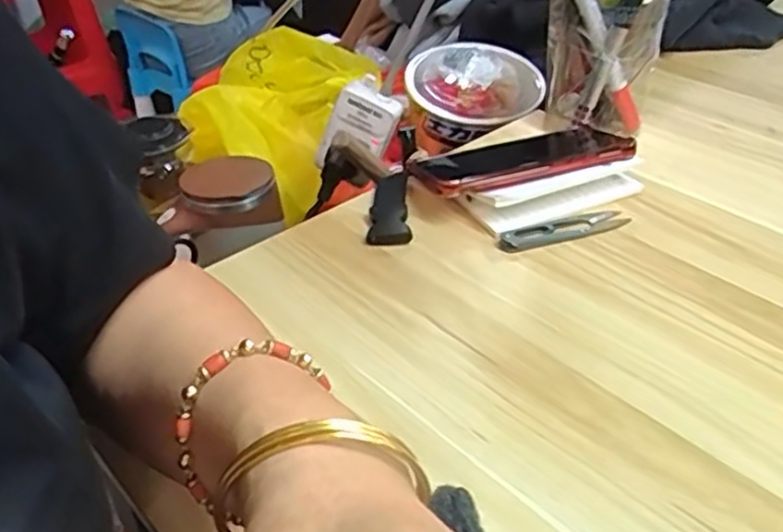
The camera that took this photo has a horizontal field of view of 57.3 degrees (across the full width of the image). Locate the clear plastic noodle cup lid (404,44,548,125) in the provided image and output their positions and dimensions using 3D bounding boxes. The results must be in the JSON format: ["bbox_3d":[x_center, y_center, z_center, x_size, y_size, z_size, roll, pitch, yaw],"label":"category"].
[{"bbox_3d":[0.090,-0.200,0.791,0.145,0.024,0.145,-2,52,2],"label":"clear plastic noodle cup lid"}]

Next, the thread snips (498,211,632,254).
[{"bbox_3d":[0.126,-0.027,0.524,0.101,0.009,0.024,-14,39,-17],"label":"thread snips"}]

